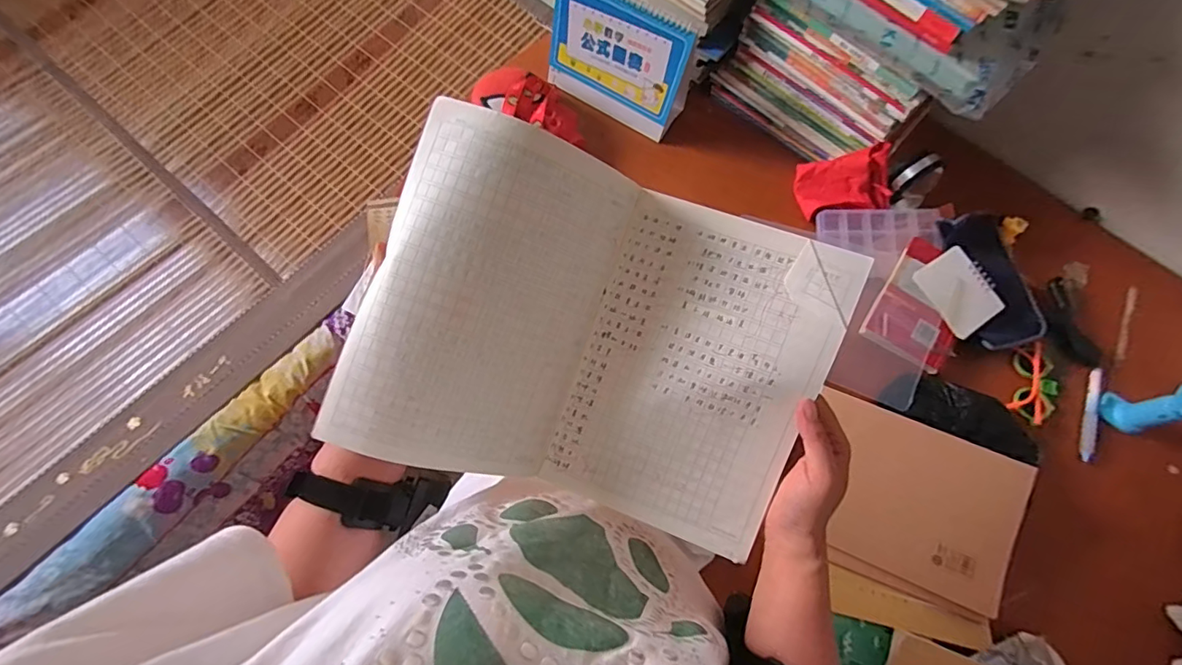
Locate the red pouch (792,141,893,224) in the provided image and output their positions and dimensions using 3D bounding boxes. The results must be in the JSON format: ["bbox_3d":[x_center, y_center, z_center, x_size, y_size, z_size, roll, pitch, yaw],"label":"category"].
[{"bbox_3d":[0.359,-0.217,0.719,0.110,0.066,0.080,-5,72,-3],"label":"red pouch"}]

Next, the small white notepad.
[{"bbox_3d":[0.479,-0.053,0.670,0.073,0.006,0.101,-32,84,3],"label":"small white notepad"}]

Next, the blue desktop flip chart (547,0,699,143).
[{"bbox_3d":[0.044,-0.401,0.738,0.206,0.150,0.089,32,74,9],"label":"blue desktop flip chart"}]

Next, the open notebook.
[{"bbox_3d":[0.004,0.007,0.397,0.329,0.064,0.252,20,95,-9],"label":"open notebook"}]

